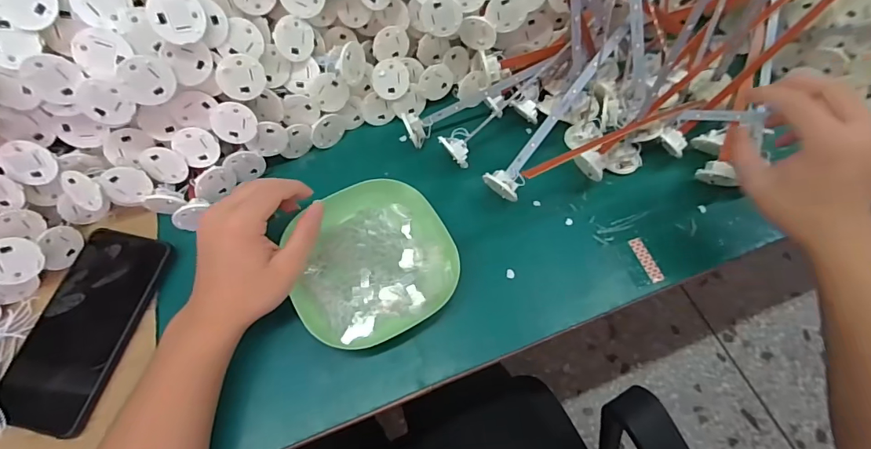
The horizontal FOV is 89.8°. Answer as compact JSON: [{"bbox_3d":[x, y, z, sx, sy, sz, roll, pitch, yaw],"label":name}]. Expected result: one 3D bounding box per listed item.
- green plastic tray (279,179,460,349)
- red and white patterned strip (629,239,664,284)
[{"bbox_3d":[-0.063,0.026,0.393,0.136,0.028,0.150,-28,65,-14],"label":"green plastic tray"},{"bbox_3d":[0.198,0.033,0.409,0.013,0.004,0.044,-21,65,1],"label":"red and white patterned strip"}]

